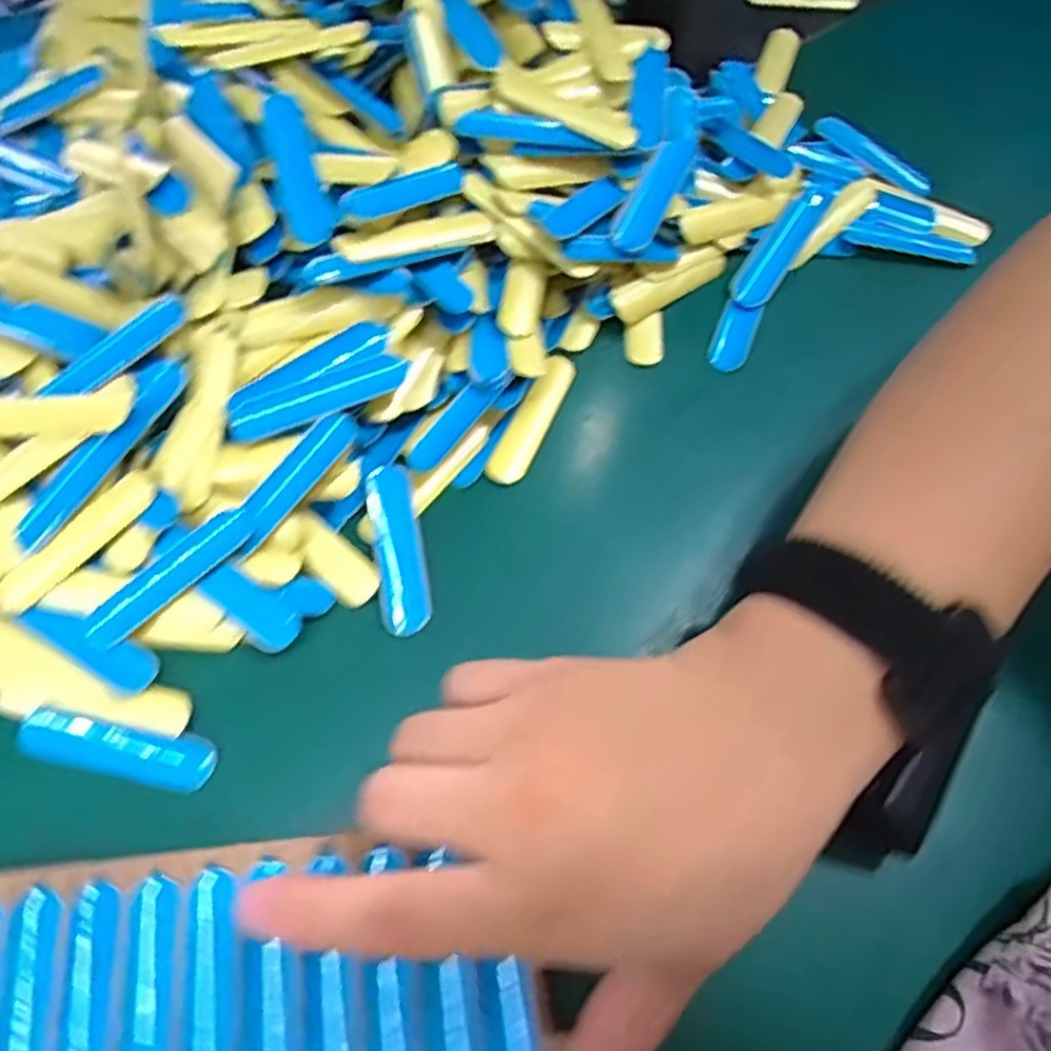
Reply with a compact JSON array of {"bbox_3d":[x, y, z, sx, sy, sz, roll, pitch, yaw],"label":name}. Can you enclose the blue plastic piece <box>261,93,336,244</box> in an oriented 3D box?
[{"bbox_3d":[-0.084,-0.133,0.281,0.016,0.004,0.060,-16,82,-10],"label":"blue plastic piece"}]

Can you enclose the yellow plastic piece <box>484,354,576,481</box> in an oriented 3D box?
[{"bbox_3d":[0.004,-0.043,0.301,0.014,0.006,0.062,24,65,10],"label":"yellow plastic piece"}]

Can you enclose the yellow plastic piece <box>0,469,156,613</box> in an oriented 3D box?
[{"bbox_3d":[-0.151,0.005,0.257,0.061,0.006,0.014,-43,72,-4],"label":"yellow plastic piece"}]

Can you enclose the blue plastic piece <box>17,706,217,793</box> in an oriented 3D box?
[{"bbox_3d":[-0.128,0.072,0.244,0.061,0.015,0.016,12,63,4],"label":"blue plastic piece"}]

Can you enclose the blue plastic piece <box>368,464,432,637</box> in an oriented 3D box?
[{"bbox_3d":[-0.046,0.008,0.274,0.016,0.010,0.061,-9,64,-7],"label":"blue plastic piece"}]

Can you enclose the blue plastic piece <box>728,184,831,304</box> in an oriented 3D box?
[{"bbox_3d":[0.119,-0.131,0.347,0.016,0.020,0.087,32,66,13],"label":"blue plastic piece"}]

